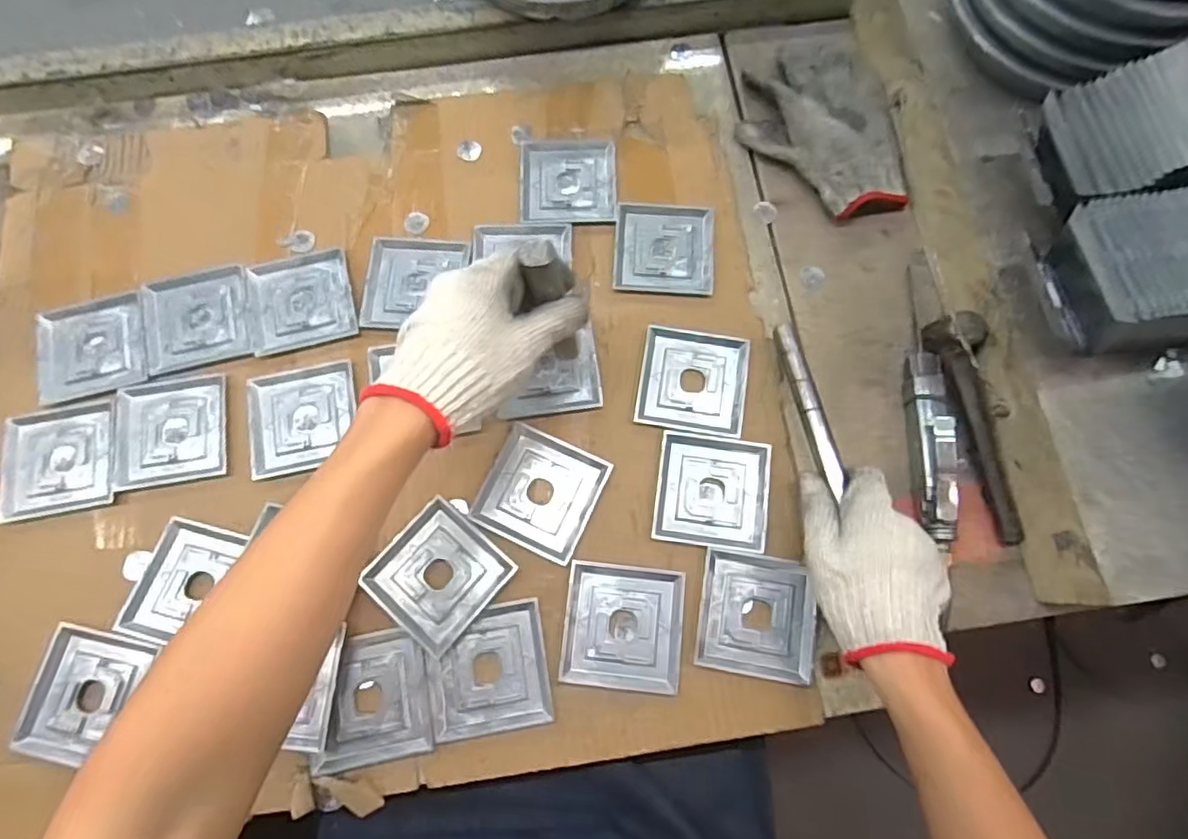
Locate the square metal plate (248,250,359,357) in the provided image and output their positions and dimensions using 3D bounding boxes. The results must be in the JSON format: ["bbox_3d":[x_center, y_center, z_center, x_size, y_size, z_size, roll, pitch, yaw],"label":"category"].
[{"bbox_3d":[-0.263,-0.108,0.544,0.087,0.004,0.089,-13,76,-4],"label":"square metal plate"}]

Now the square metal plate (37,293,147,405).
[{"bbox_3d":[-0.442,-0.064,0.529,0.083,0.006,0.088,-14,76,-4],"label":"square metal plate"}]

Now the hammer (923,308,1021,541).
[{"bbox_3d":[0.321,0.004,0.493,0.027,0.050,0.189,-10,76,-3],"label":"hammer"}]

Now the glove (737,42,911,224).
[{"bbox_3d":[0.219,-0.286,0.583,0.143,0.021,0.201,-16,76,-4],"label":"glove"}]

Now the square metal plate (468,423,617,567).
[{"bbox_3d":[-0.044,0.060,0.496,0.090,0.008,0.091,25,77,6],"label":"square metal plate"}]

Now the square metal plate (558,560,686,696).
[{"bbox_3d":[0.023,0.161,0.468,0.090,0.004,0.090,6,76,1],"label":"square metal plate"}]

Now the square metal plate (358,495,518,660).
[{"bbox_3d":[-0.123,0.123,0.475,0.089,0.006,0.090,40,79,9],"label":"square metal plate"}]

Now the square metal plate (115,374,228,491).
[{"bbox_3d":[-0.359,0.009,0.511,0.091,0.004,0.089,-8,76,-3],"label":"square metal plate"}]

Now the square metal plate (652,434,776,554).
[{"bbox_3d":[0.098,0.058,0.497,0.090,0.008,0.091,8,76,1],"label":"square metal plate"}]

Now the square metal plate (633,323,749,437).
[{"bbox_3d":[0.086,-0.034,0.521,0.090,0.005,0.091,9,76,2],"label":"square metal plate"}]

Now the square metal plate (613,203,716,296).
[{"bbox_3d":[0.066,-0.159,0.559,0.091,0.005,0.090,3,76,0],"label":"square metal plate"}]

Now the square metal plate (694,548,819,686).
[{"bbox_3d":[0.127,0.152,0.466,0.088,0.009,0.088,9,76,2],"label":"square metal plate"}]

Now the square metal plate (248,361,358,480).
[{"bbox_3d":[-0.247,0.000,0.513,0.087,0.006,0.088,-11,76,-3],"label":"square metal plate"}]

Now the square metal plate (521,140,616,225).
[{"bbox_3d":[-0.025,-0.230,0.577,0.090,0.005,0.092,0,76,-1],"label":"square metal plate"}]

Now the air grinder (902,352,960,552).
[{"bbox_3d":[0.279,0.019,0.494,0.030,0.046,0.159,7,76,1],"label":"air grinder"}]

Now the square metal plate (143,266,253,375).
[{"bbox_3d":[-0.353,-0.089,0.538,0.091,0.007,0.084,-13,76,-4],"label":"square metal plate"}]

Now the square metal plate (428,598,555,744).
[{"bbox_3d":[-0.081,0.191,0.460,0.087,0.004,0.089,-9,76,-3],"label":"square metal plate"}]

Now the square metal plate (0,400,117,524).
[{"bbox_3d":[-0.449,0.033,0.504,0.089,0.005,0.087,-13,76,-4],"label":"square metal plate"}]

